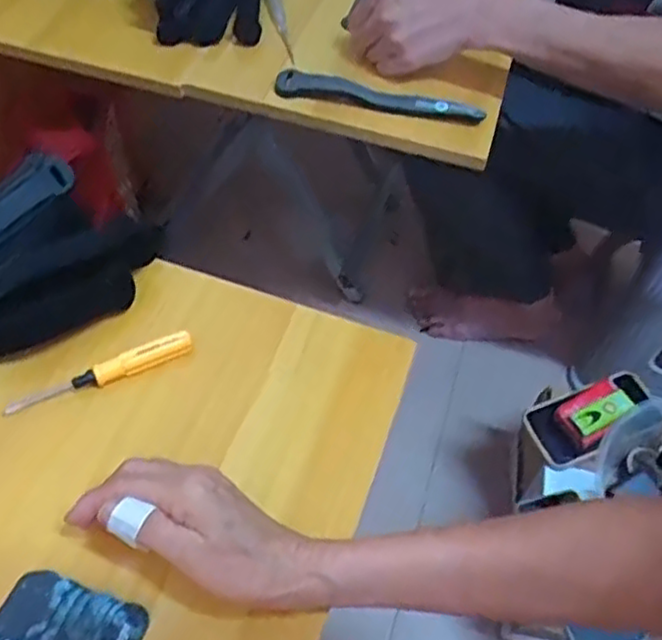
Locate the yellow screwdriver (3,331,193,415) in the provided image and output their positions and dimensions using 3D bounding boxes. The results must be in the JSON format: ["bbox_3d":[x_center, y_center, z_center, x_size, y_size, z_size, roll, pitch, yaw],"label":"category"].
[{"bbox_3d":[-0.155,0.037,0.477,0.126,0.014,0.018,-22,60,-18],"label":"yellow screwdriver"}]

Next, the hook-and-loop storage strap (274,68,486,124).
[{"bbox_3d":[0.045,-0.208,0.660,0.194,0.015,0.023,12,55,4],"label":"hook-and-loop storage strap"}]

